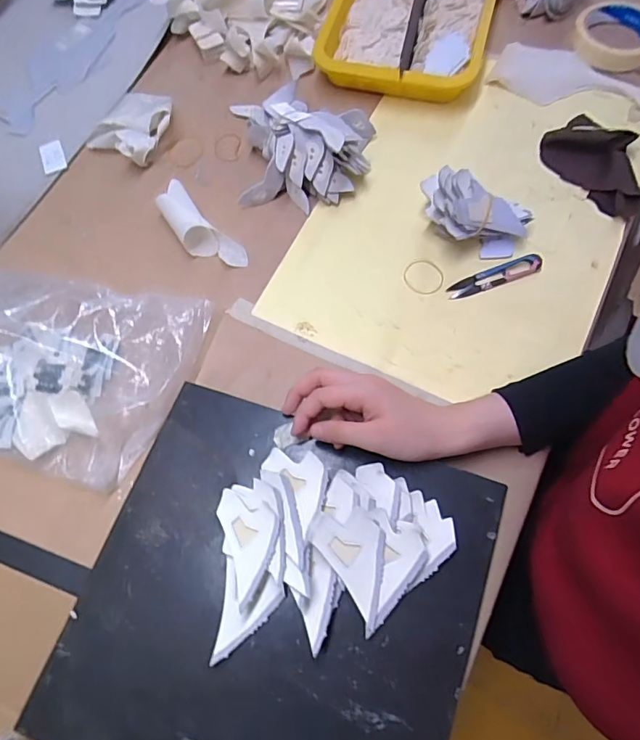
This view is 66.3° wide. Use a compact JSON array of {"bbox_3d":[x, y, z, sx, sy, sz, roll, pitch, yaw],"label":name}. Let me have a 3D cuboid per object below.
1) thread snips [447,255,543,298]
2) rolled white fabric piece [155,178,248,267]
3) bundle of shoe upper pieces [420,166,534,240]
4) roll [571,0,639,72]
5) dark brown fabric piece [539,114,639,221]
[{"bbox_3d":[0.183,-0.097,0.515,0.100,0.005,0.023,-21,83,0],"label":"thread snips"},{"bbox_3d":[-0.136,-0.159,0.543,0.046,0.030,0.128,-42,72,-12],"label":"rolled white fabric piece"},{"bbox_3d":[0.161,-0.163,0.507,0.116,0.058,0.057,13,69,6],"label":"bundle of shoe upper pieces"},{"bbox_3d":[0.372,-0.421,0.618,0.099,0.027,0.099,0,68,1],"label":"roll"},{"bbox_3d":[0.314,-0.233,0.545,0.082,0.025,0.130,-38,71,-10],"label":"dark brown fabric piece"}]

